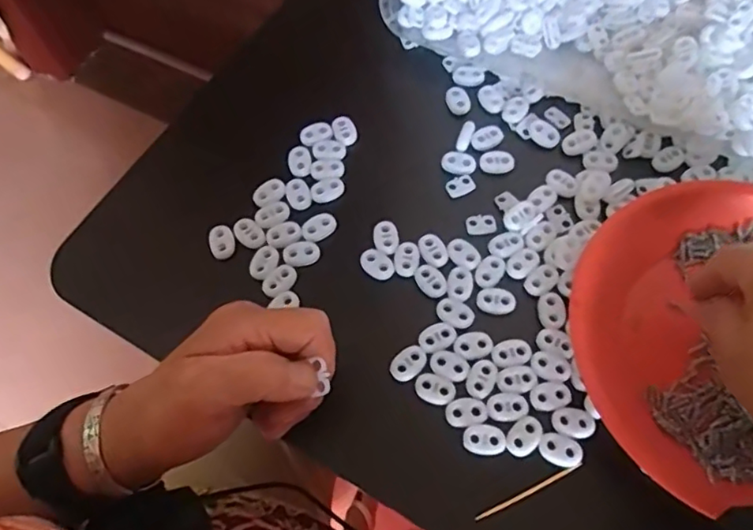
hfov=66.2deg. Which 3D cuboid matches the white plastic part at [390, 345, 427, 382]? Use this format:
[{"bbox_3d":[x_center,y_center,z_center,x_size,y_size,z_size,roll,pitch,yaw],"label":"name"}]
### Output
[{"bbox_3d":[0.018,0.056,0.331,0.022,0.004,0.015,-39,71,-15],"label":"white plastic part"}]

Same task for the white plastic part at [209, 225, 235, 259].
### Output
[{"bbox_3d":[-0.098,-0.015,0.363,0.015,0.004,0.021,-18,66,-7],"label":"white plastic part"}]

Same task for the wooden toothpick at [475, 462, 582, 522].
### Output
[{"bbox_3d":[0.080,0.119,0.303,0.063,0.004,0.004,-23,67,-9],"label":"wooden toothpick"}]

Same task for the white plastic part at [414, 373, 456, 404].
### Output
[{"bbox_3d":[0.033,0.070,0.325,0.022,0.004,0.015,14,67,7],"label":"white plastic part"}]

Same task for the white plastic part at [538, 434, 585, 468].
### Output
[{"bbox_3d":[0.099,0.099,0.309,0.023,0.004,0.015,14,67,7],"label":"white plastic part"}]

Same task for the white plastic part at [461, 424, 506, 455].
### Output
[{"bbox_3d":[0.059,0.094,0.313,0.023,0.004,0.015,-4,66,0],"label":"white plastic part"}]

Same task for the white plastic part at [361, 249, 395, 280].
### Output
[{"bbox_3d":[0.001,0.000,0.359,0.022,0.004,0.016,30,70,14],"label":"white plastic part"}]

